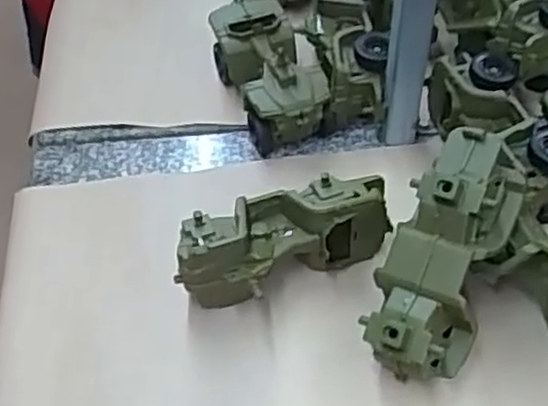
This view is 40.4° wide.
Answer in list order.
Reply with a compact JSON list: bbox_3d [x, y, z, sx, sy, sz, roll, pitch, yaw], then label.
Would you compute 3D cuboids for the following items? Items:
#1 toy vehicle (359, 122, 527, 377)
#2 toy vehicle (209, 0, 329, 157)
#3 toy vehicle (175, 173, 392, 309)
[{"bbox_3d":[0.128,0.039,0.558,0.080,0.056,0.192,20,83,19],"label":"toy vehicle"},{"bbox_3d":[-0.006,-0.133,0.764,0.084,0.081,0.183,-16,50,-10],"label":"toy vehicle"},{"bbox_3d":[0.012,0.036,0.618,0.186,0.080,0.073,-17,51,-11],"label":"toy vehicle"}]

